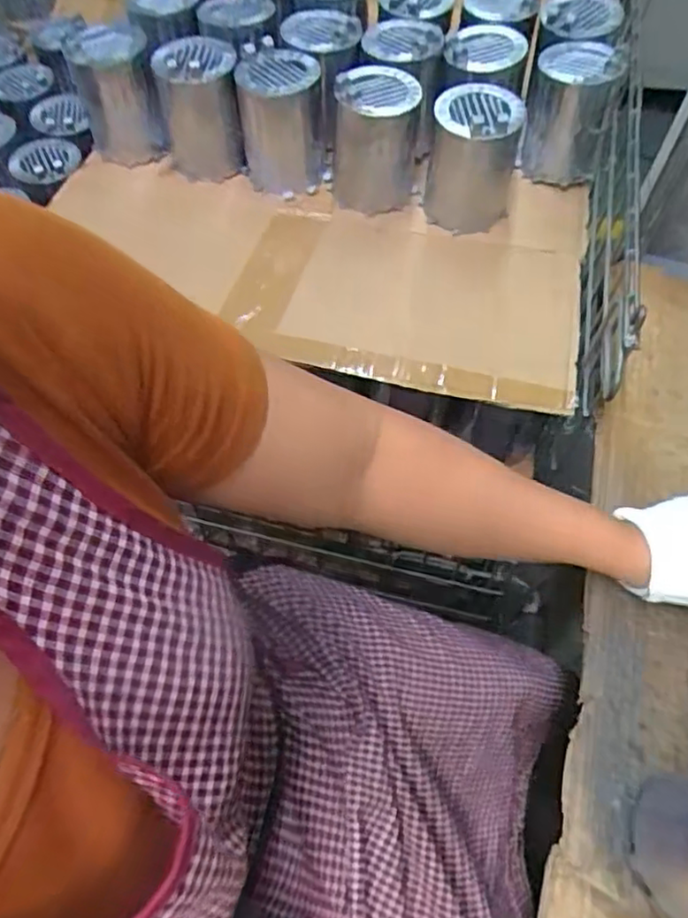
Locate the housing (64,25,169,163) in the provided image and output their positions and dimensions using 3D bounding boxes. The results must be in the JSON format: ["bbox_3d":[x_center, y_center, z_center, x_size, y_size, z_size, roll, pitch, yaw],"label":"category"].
[{"bbox_3d":[-0.248,-0.396,0.719,0.086,0.113,0.083,-18,62,-8],"label":"housing"}]

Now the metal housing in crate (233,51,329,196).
[{"bbox_3d":[-0.068,-0.366,0.714,0.093,0.119,0.093,-3,61,0],"label":"metal housing in crate"}]

